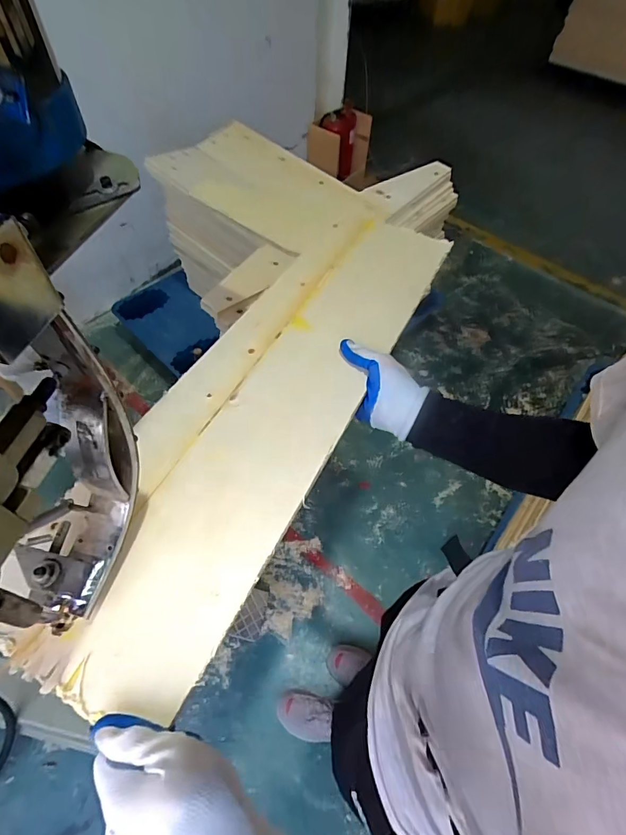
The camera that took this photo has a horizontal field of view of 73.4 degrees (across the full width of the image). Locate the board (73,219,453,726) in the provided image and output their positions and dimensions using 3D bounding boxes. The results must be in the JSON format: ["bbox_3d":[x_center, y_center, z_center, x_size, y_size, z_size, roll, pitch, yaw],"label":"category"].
[{"bbox_3d":[-0.008,-0.050,0.540,0.156,0.035,0.745,22,56,13],"label":"board"}]

